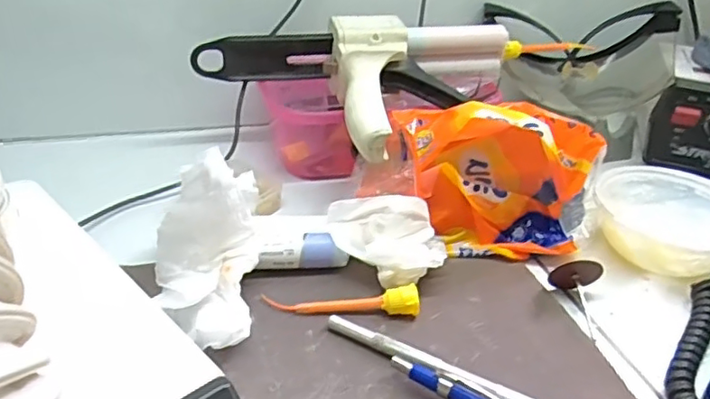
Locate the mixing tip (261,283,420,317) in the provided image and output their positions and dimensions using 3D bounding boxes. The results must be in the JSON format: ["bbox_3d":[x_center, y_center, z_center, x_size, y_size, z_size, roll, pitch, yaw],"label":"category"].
[{"bbox_3d":[-0.007,0.058,0.353,0.087,0.014,0.015,2,33,-5],"label":"mixing tip"}]

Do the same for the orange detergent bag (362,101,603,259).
[{"bbox_3d":[0.087,-0.015,0.411,0.154,0.092,0.054,3,33,-2],"label":"orange detergent bag"}]

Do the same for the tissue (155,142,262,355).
[{"bbox_3d":[-0.078,0.025,0.316,0.047,0.098,0.068,2,33,-5],"label":"tissue"}]

